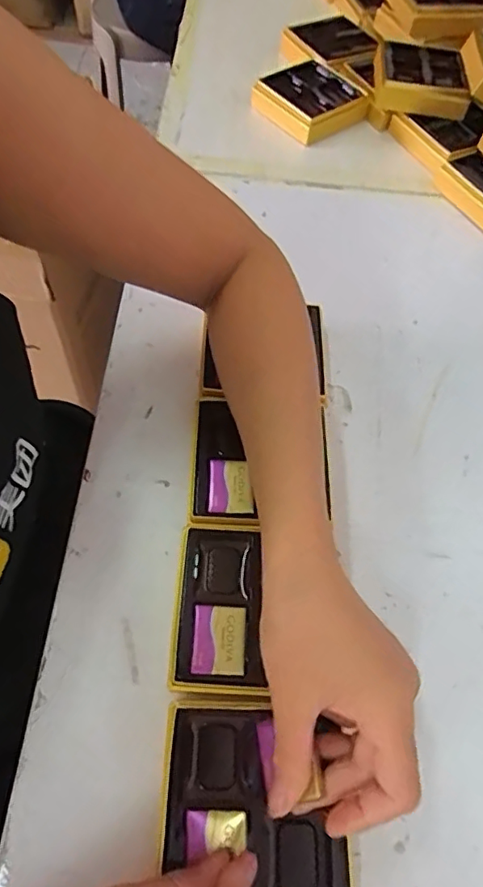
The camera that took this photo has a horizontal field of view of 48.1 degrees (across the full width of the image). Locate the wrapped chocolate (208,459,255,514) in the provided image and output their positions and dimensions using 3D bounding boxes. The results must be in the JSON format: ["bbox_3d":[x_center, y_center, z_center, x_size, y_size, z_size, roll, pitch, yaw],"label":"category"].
[{"bbox_3d":[-0.009,0.029,0.367,0.027,0.004,0.039,2,60,-3],"label":"wrapped chocolate"}]

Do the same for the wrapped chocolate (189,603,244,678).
[{"bbox_3d":[-0.014,0.116,0.319,0.030,0.004,0.038,4,60,-2],"label":"wrapped chocolate"}]

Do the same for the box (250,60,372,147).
[{"bbox_3d":[0.080,-0.406,0.636,0.109,0.028,0.103,-33,67,-20],"label":"box"}]

